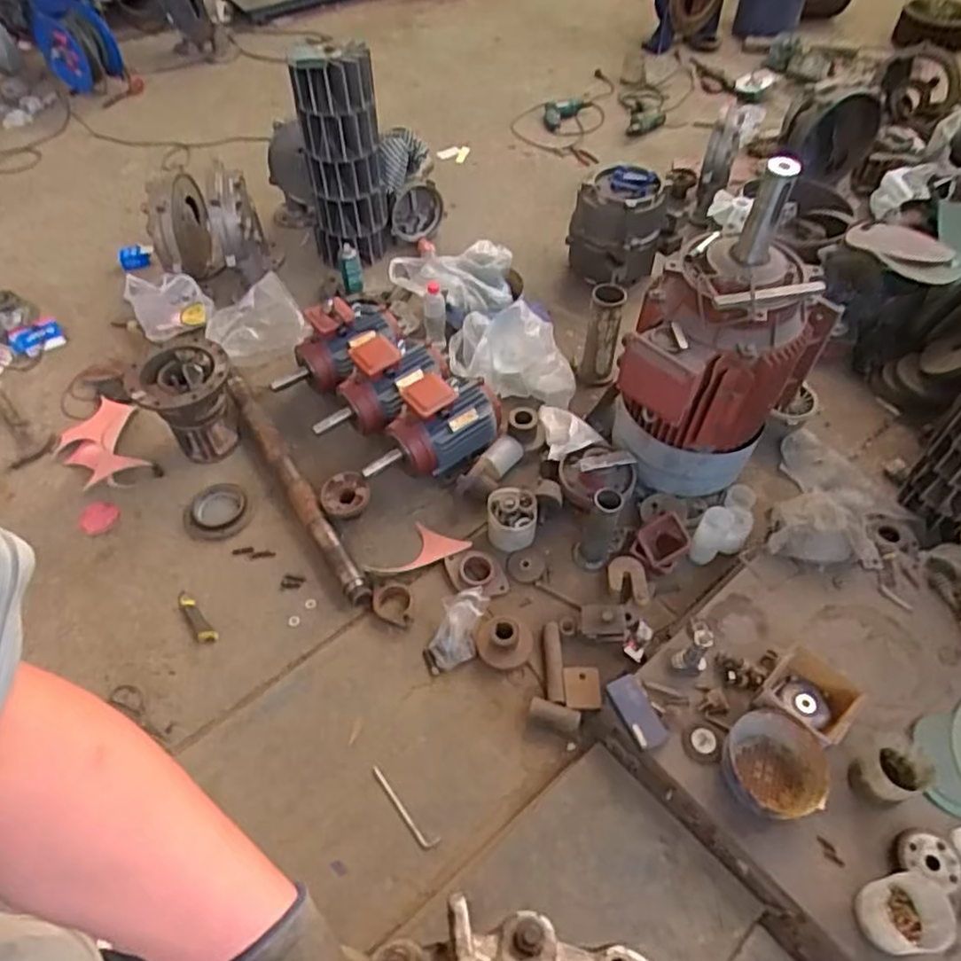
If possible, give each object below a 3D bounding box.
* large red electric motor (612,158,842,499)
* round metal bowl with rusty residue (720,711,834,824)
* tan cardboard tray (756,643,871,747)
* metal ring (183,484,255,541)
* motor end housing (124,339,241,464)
[{"bbox_3d":[0.506,-0.278,1.492,0.315,0.608,0.410,35,61,23],"label":"large red electric motor"},{"bbox_3d":[0.525,0.513,1.242,0.175,0.085,0.178,-19,56,-13],"label":"round metal bowl with rusty residue"},{"bbox_3d":[0.628,0.424,1.335,0.157,0.077,0.154,37,62,24],"label":"tan cardboard tray"},{"bbox_3d":[-0.642,0.071,1.694,0.162,0.022,0.166,0,53,0],"label":"metal ring"},{"bbox_3d":[-0.721,-0.193,1.742,0.223,0.257,0.221,0,53,0],"label":"motor end housing"}]

